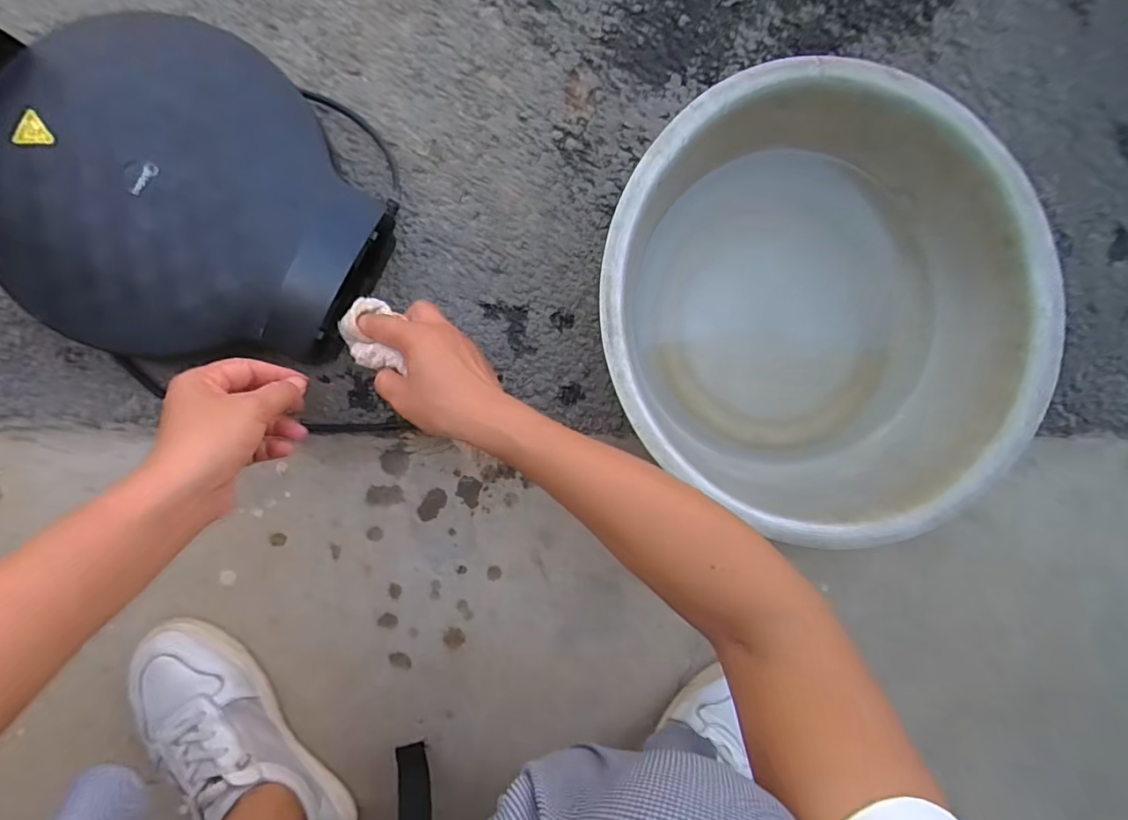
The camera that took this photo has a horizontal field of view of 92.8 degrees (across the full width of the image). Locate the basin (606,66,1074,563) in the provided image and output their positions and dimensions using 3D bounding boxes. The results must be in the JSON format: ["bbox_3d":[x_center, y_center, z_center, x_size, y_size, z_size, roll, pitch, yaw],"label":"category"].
[{"bbox_3d":[0.187,-0.082,0.443,0.331,0.158,0.329,0,94,-6],"label":"basin"}]

